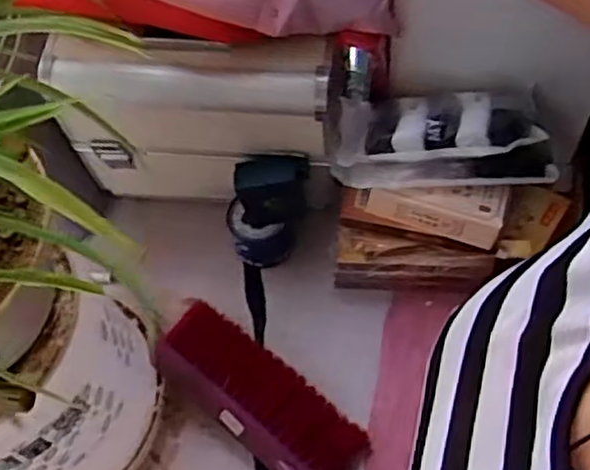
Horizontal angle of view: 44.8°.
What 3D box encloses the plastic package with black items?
[{"bbox_3d":[0.165,-0.114,0.794,0.240,0.058,0.129,3,60,6],"label":"plastic package with black items"}]

